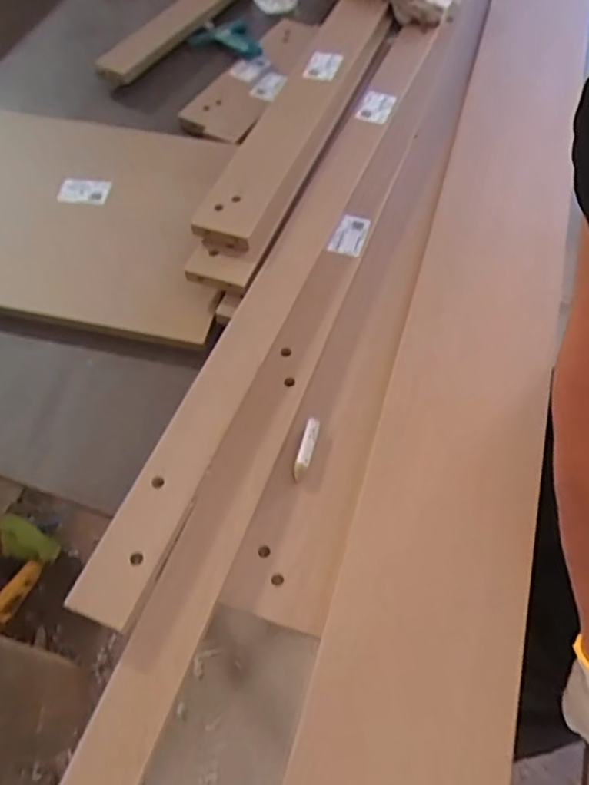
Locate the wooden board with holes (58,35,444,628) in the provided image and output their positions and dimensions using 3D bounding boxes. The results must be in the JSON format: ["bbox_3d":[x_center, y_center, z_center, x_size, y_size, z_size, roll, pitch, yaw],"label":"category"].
[{"bbox_3d":[0.002,-0.174,0.672,0.058,0.030,0.882,20,61,10],"label":"wooden board with holes"}]

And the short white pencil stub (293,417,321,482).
[{"bbox_3d":[0.012,0.052,0.566,0.014,0.012,0.062,16,61,8],"label":"short white pencil stub"}]

